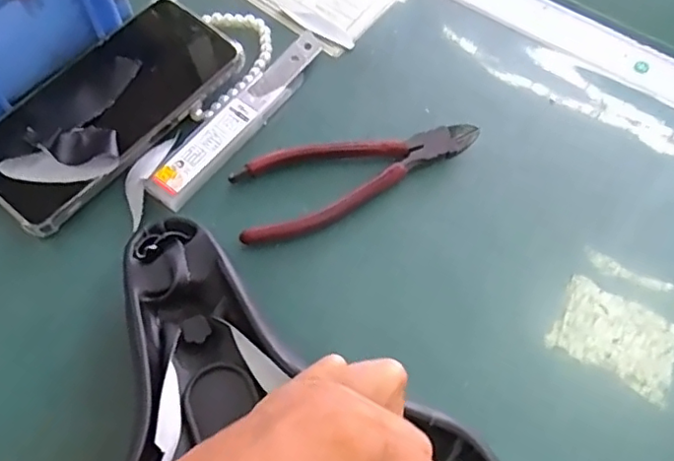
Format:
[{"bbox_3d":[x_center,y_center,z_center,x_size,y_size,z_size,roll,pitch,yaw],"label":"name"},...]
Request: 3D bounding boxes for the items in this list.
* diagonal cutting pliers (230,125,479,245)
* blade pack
[{"bbox_3d":[0.016,-0.033,0.358,0.154,0.012,0.051,-16,67,-10],"label":"diagonal cutting pliers"},{"bbox_3d":[-0.058,-0.073,0.371,0.027,0.013,0.153,33,68,12],"label":"blade pack"}]

